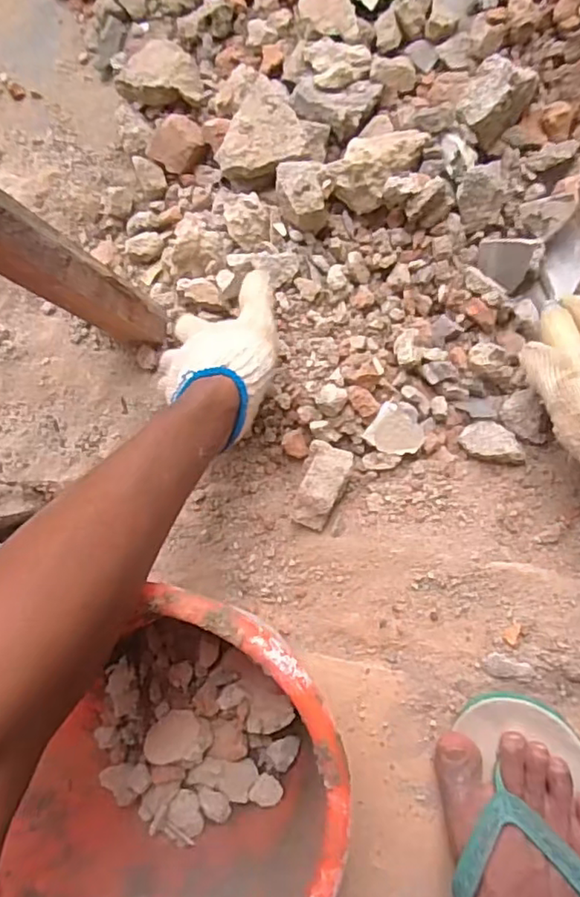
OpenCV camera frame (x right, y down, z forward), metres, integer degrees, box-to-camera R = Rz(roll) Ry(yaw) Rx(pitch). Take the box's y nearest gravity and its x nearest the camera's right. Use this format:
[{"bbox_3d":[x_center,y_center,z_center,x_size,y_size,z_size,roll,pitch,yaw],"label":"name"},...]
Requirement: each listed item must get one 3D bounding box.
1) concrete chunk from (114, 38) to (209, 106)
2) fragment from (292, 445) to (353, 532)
[{"bbox_3d":[-0.131,-0.385,0.608,0.084,0.037,0.069,1,87,9],"label":"concrete chunk"},{"bbox_3d":[0.026,0.032,0.490,0.032,0.026,0.069,21,91,10],"label":"fragment"}]

